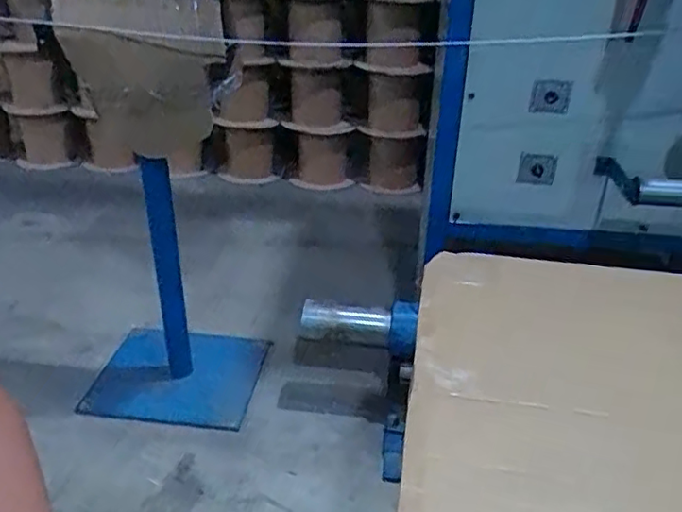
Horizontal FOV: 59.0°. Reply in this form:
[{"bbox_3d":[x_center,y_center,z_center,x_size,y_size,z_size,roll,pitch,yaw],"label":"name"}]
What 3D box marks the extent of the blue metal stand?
[{"bbox_3d":[-0.505,0.099,1.680,0.502,0.653,0.397,7,29,10],"label":"blue metal stand"}]

